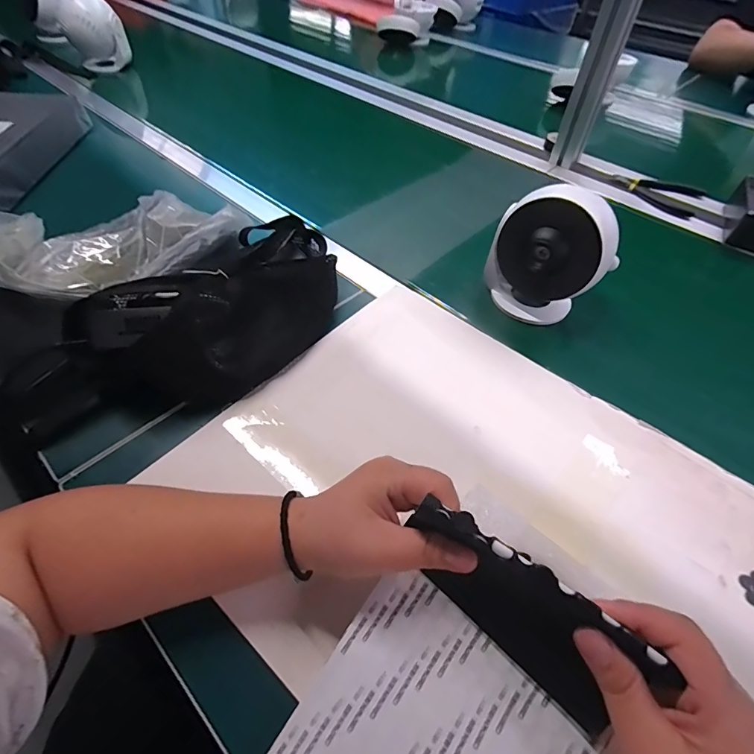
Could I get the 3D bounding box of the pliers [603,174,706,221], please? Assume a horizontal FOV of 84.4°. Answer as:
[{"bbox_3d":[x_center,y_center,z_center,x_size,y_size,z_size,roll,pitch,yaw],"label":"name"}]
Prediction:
[{"bbox_3d":[0.463,-0.312,0.683,0.101,0.011,0.146,-32,60,-22],"label":"pliers"}]

